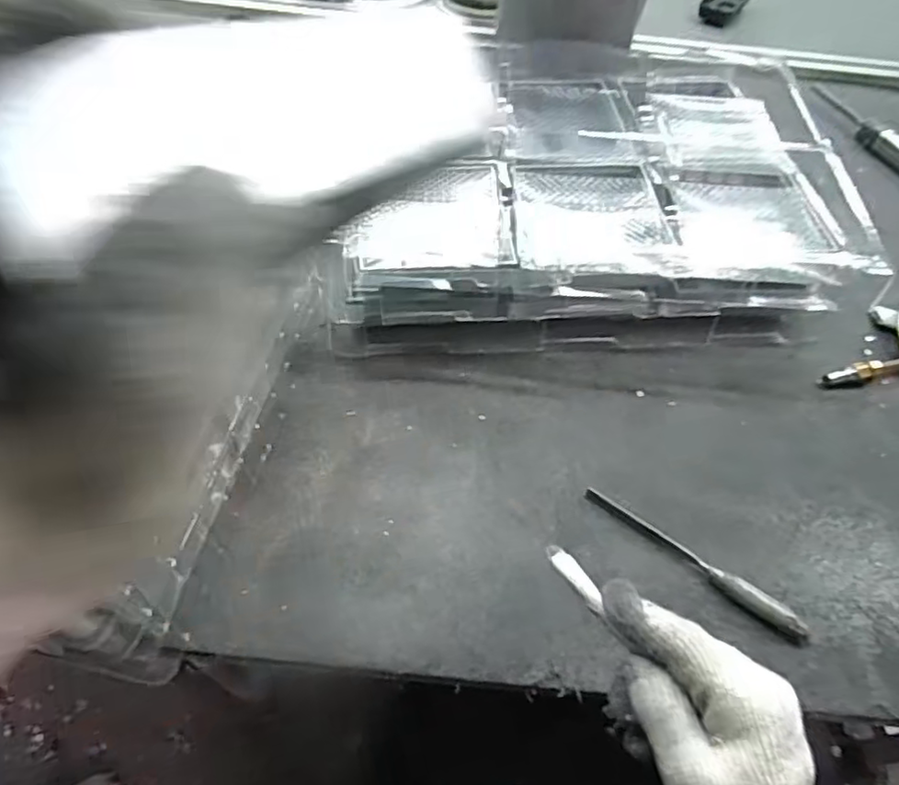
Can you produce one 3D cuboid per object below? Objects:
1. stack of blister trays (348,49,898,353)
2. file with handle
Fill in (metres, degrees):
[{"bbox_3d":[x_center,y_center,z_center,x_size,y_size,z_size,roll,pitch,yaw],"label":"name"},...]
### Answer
[{"bbox_3d":[0.140,-0.223,0.659,0.471,0.120,0.379,0,56,-4],"label":"stack of blister trays"},{"bbox_3d":[0.182,0.124,0.484,0.177,0.016,0.015,34,60,18],"label":"file with handle"}]

